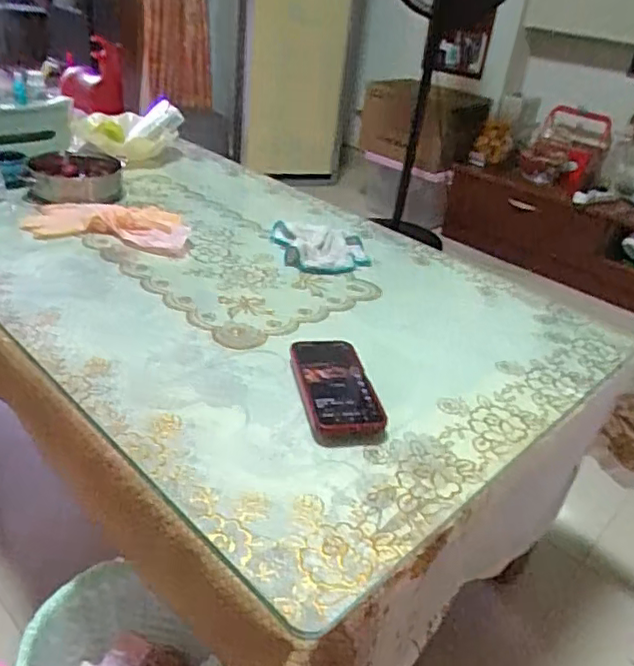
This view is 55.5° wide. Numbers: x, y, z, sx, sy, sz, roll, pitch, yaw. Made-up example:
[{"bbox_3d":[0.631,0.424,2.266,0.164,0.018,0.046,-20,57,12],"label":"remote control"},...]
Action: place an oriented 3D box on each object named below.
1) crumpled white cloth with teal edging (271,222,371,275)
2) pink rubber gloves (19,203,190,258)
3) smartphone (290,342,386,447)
[{"bbox_3d":[0.010,-0.148,1.013,0.147,0.025,0.154,-3,32,-17],"label":"crumpled white cloth with teal edging"},{"bbox_3d":[-0.344,-0.182,0.992,0.279,0.038,0.114,8,31,1],"label":"pink rubber gloves"},{"bbox_3d":[0.020,0.058,0.674,0.080,0.016,0.173,-9,37,-9],"label":"smartphone"}]

